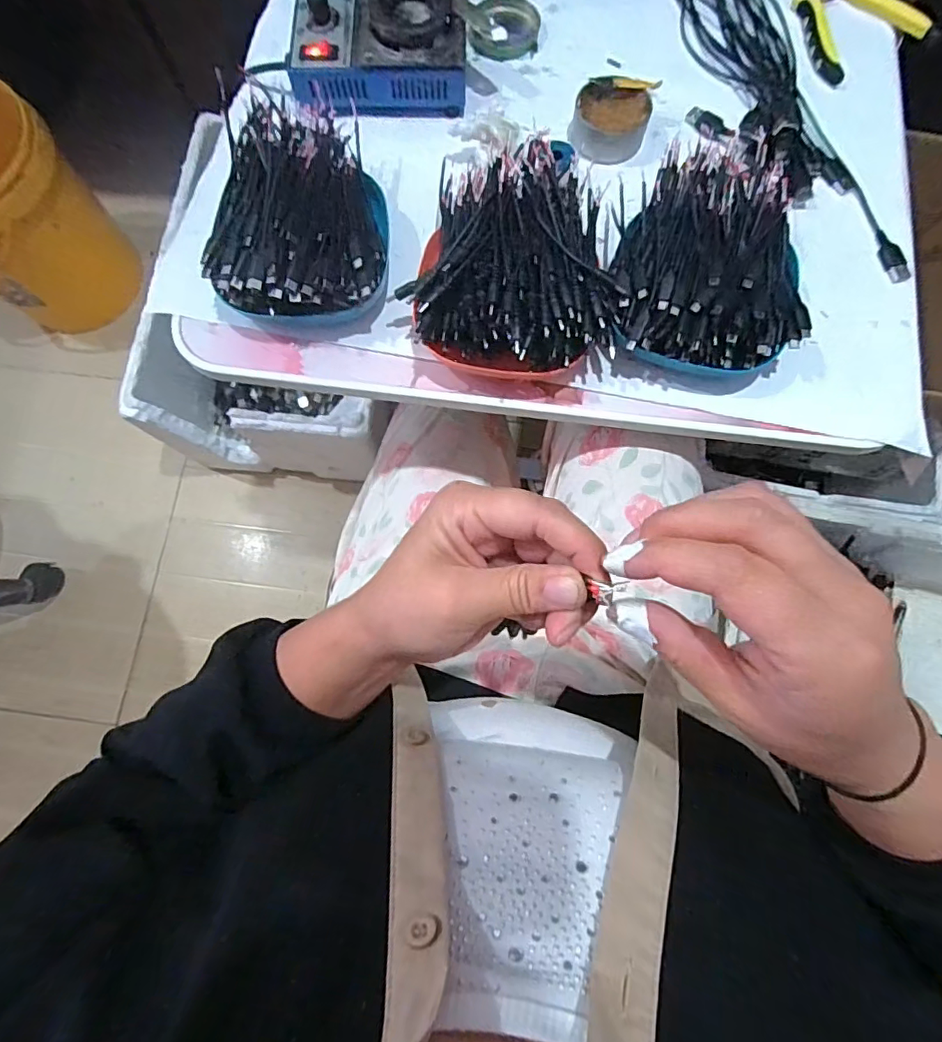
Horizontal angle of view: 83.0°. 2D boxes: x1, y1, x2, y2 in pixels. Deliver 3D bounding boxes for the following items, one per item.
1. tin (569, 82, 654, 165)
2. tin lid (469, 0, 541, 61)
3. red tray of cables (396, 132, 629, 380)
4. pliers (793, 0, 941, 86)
[{"bbox_3d":[0.121,-0.344,0.467,0.064,0.028,0.057,7,78,3],"label":"tin"},{"bbox_3d":[0.033,-0.470,0.506,0.063,0.013,0.072,5,78,2],"label":"tin lid"},{"bbox_3d":[0.038,-0.195,0.404,0.158,0.069,0.181,16,78,4],"label":"red tray of cables"},{"bbox_3d":[0.346,-0.489,0.504,0.115,0.014,0.153,-26,78,-5],"label":"pliers"}]

